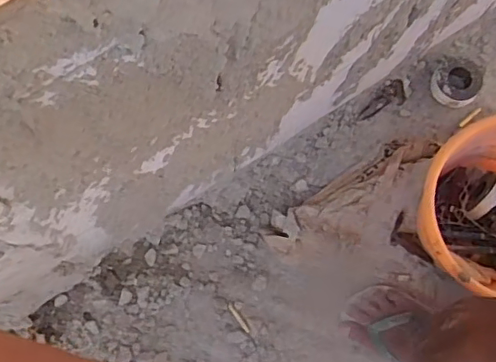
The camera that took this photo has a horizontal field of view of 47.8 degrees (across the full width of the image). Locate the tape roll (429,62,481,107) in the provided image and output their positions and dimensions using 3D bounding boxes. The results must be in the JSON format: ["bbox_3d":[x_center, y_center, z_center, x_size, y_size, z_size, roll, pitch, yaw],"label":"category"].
[{"bbox_3d":[0.388,-0.182,1.045,0.084,0.026,0.082,0,79,-2],"label":"tape roll"}]

